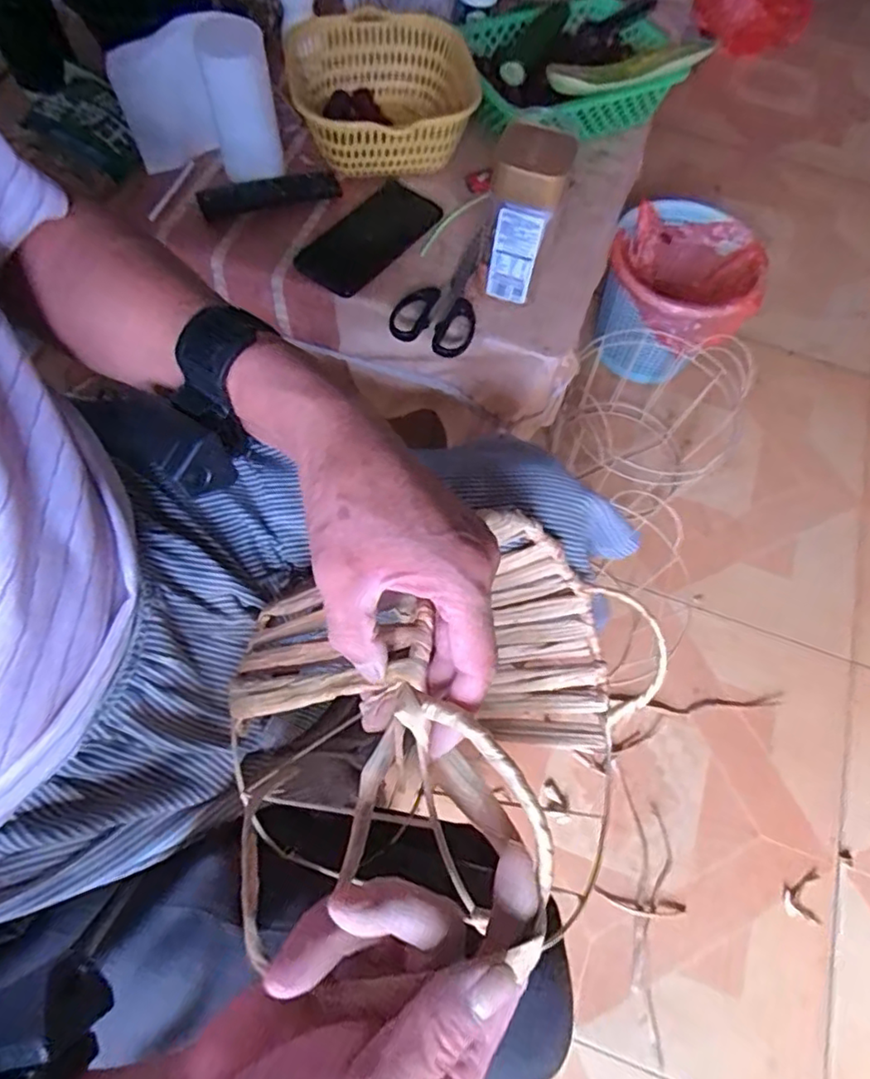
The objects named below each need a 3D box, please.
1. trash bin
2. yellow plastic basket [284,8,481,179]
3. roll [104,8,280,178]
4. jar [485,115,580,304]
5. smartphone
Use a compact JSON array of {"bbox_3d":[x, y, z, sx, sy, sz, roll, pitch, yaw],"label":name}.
[{"bbox_3d":[0.399,-0.405,1.040,0.235,0.209,0.294,12,66,3],"label":"trash bin"},{"bbox_3d":[-0.049,-0.491,0.672,0.197,0.073,0.208,1,66,-2],"label":"yellow plastic basket"},{"bbox_3d":[-0.241,-0.443,0.614,0.159,0.128,0.043,4,66,-1],"label":"roll"},{"bbox_3d":[0.081,-0.296,0.551,0.063,0.137,0.065,13,66,3],"label":"jar"},{"bbox_3d":[-0.067,-0.318,0.637,0.086,0.014,0.170,37,70,13],"label":"smartphone"}]

